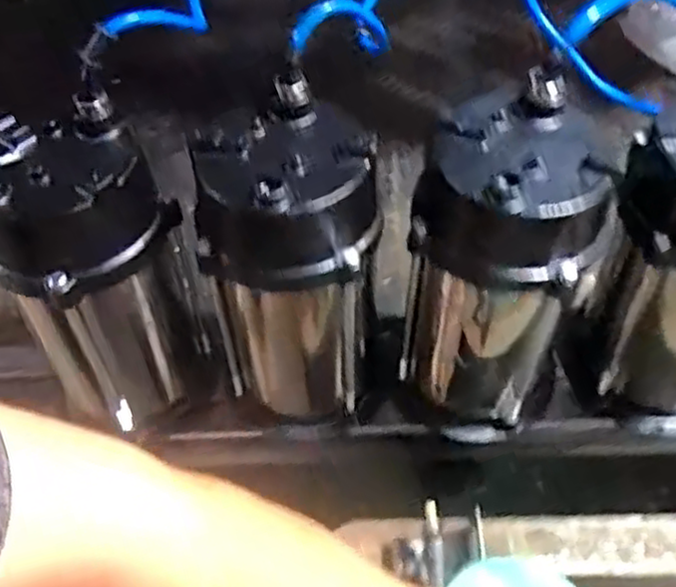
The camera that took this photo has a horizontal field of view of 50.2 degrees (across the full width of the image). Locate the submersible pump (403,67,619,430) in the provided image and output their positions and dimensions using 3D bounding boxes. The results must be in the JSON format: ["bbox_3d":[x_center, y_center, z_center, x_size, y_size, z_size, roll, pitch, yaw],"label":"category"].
[{"bbox_3d":[0.113,-0.005,0.525,0.115,0.261,0.109,26,57,24],"label":"submersible pump"}]

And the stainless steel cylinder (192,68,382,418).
[{"bbox_3d":[-0.033,-0.009,0.532,0.120,0.248,0.111,-11,50,-5],"label":"stainless steel cylinder"}]

